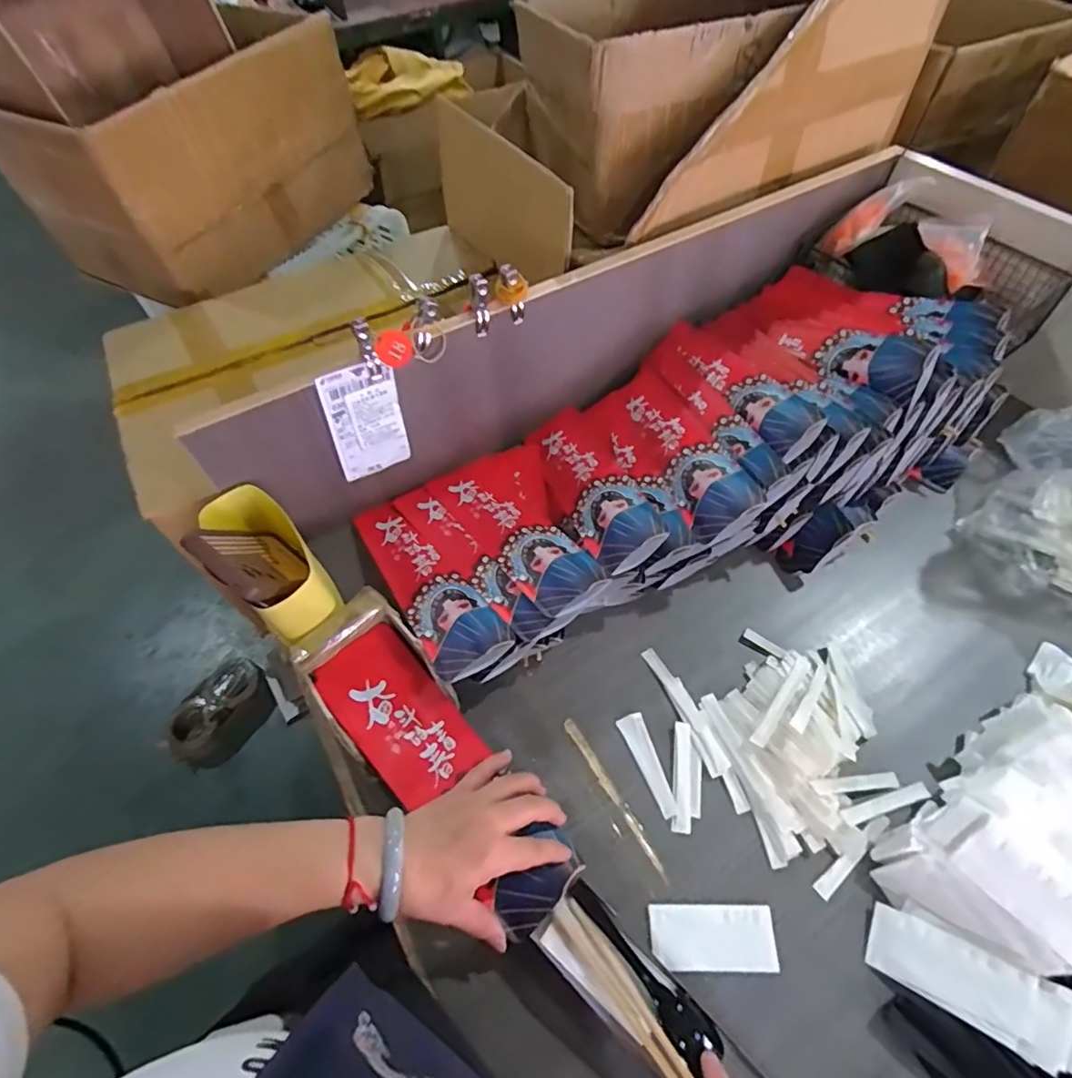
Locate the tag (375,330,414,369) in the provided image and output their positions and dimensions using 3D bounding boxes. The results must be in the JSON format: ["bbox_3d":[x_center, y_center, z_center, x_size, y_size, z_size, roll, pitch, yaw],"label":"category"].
[{"bbox_3d":[-0.137,-0.183,0.541,0.033,0.036,0.006,-26,42,-8],"label":"tag"}]

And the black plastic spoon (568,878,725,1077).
[{"bbox_3d":[0.078,0.320,0.415,0.028,0.015,0.143,-39,74,-20],"label":"black plastic spoon"}]

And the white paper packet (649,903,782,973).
[{"bbox_3d":[0.139,0.314,0.440,0.097,0.005,0.044,-1,57,2],"label":"white paper packet"}]

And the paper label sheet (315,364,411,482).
[{"bbox_3d":[-0.176,-0.120,0.583,0.075,0.128,0.005,-25,54,-21],"label":"paper label sheet"}]

